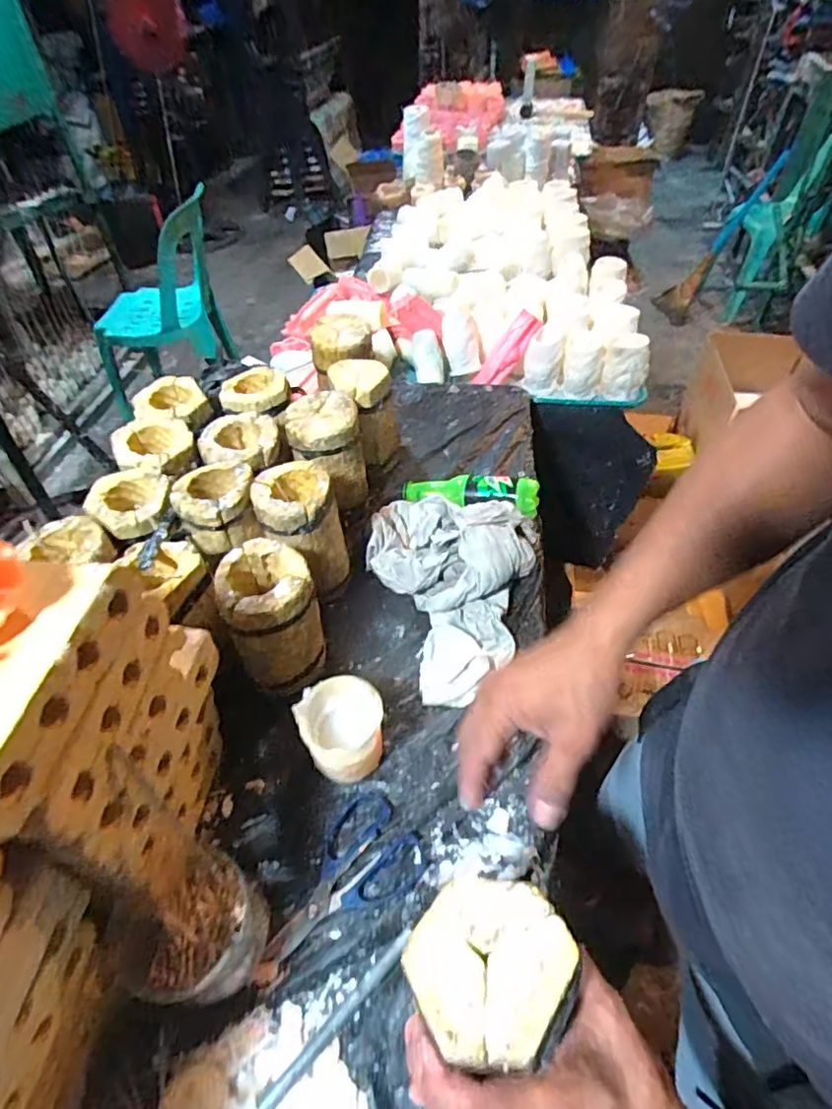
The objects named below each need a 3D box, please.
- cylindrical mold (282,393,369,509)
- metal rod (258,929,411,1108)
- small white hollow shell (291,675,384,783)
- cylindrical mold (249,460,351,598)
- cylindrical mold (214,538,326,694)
[{"bbox_3d":[-0.116,-0.131,0.752,0.087,0.135,0.080,-1,49,1],"label":"cylindrical mold"},{"bbox_3d":[-0.057,0.358,0.441,0.148,0.011,0.012,-38,57,-27],"label":"metal rod"},{"bbox_3d":[-0.069,0.173,0.550,0.075,0.098,0.068,-14,50,-10],"label":"small white hollow shell"},{"bbox_3d":[-0.132,-0.026,0.669,0.088,0.138,0.094,-22,51,-16],"label":"cylindrical mold"},{"bbox_3d":[-0.146,0.071,0.596,0.084,0.165,0.090,-1,49,1],"label":"cylindrical mold"}]

